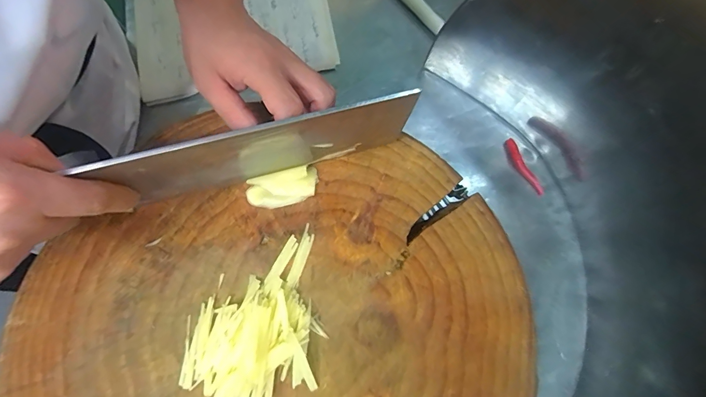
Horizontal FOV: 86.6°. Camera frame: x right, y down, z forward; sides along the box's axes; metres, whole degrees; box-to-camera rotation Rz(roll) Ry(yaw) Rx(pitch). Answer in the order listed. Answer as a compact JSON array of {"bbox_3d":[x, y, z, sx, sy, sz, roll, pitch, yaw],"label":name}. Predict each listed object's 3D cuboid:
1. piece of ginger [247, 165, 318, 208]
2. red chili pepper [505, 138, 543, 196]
[{"bbox_3d":[-0.061,-0.009,0.322,0.060,0.013,0.027,-16,75,-6],"label":"piece of ginger"},{"bbox_3d":[0.212,-0.039,0.472,0.016,0.007,0.078,-21,75,-7],"label":"red chili pepper"}]

